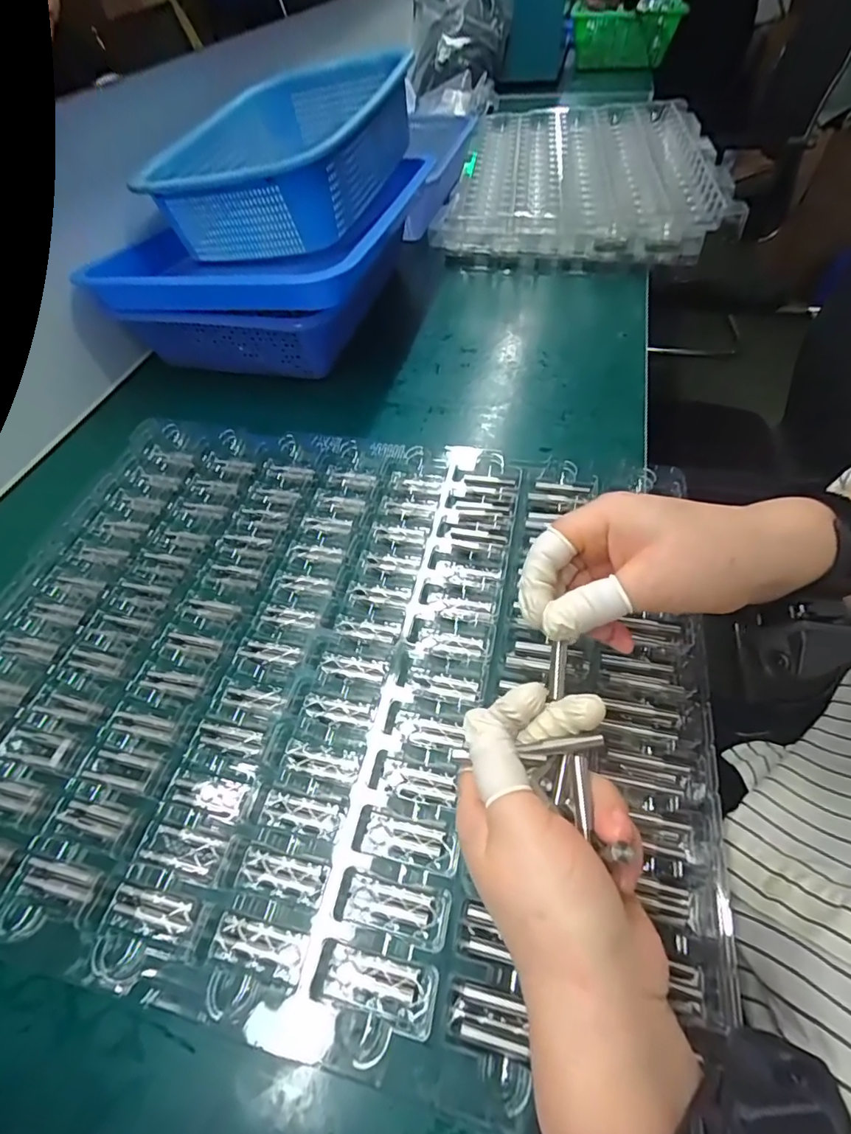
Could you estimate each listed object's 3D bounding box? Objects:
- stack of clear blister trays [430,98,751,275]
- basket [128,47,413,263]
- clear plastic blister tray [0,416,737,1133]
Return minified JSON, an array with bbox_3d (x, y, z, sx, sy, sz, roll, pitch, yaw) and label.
[{"bbox_3d":[0.237,-0.587,0.772,0.387,0.088,0.492,9,53,6],"label":"stack of clear blister trays"},{"bbox_3d":[-0.144,-0.472,0.570,0.213,0.109,0.318,11,54,8],"label":"basket"},{"bbox_3d":[-0.077,0.051,0.340,0.484,0.026,0.377,9,54,10],"label":"clear plastic blister tray"}]

